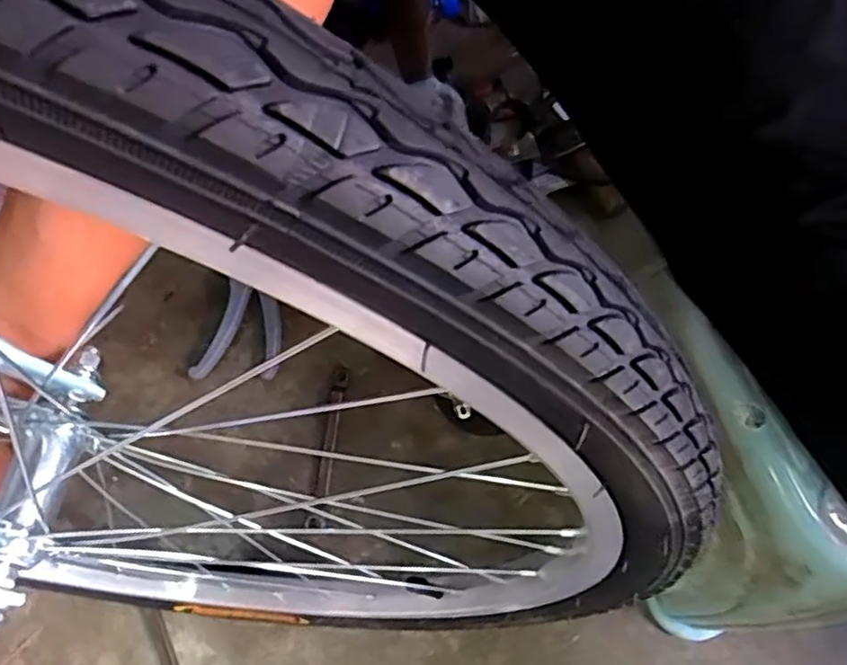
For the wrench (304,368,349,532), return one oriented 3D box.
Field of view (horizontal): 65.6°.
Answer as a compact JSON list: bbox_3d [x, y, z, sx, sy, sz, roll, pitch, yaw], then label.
[{"bbox_3d":[-0.083,0.099,0.572,0.019,0.014,0.138,4,71,3],"label":"wrench"}]

